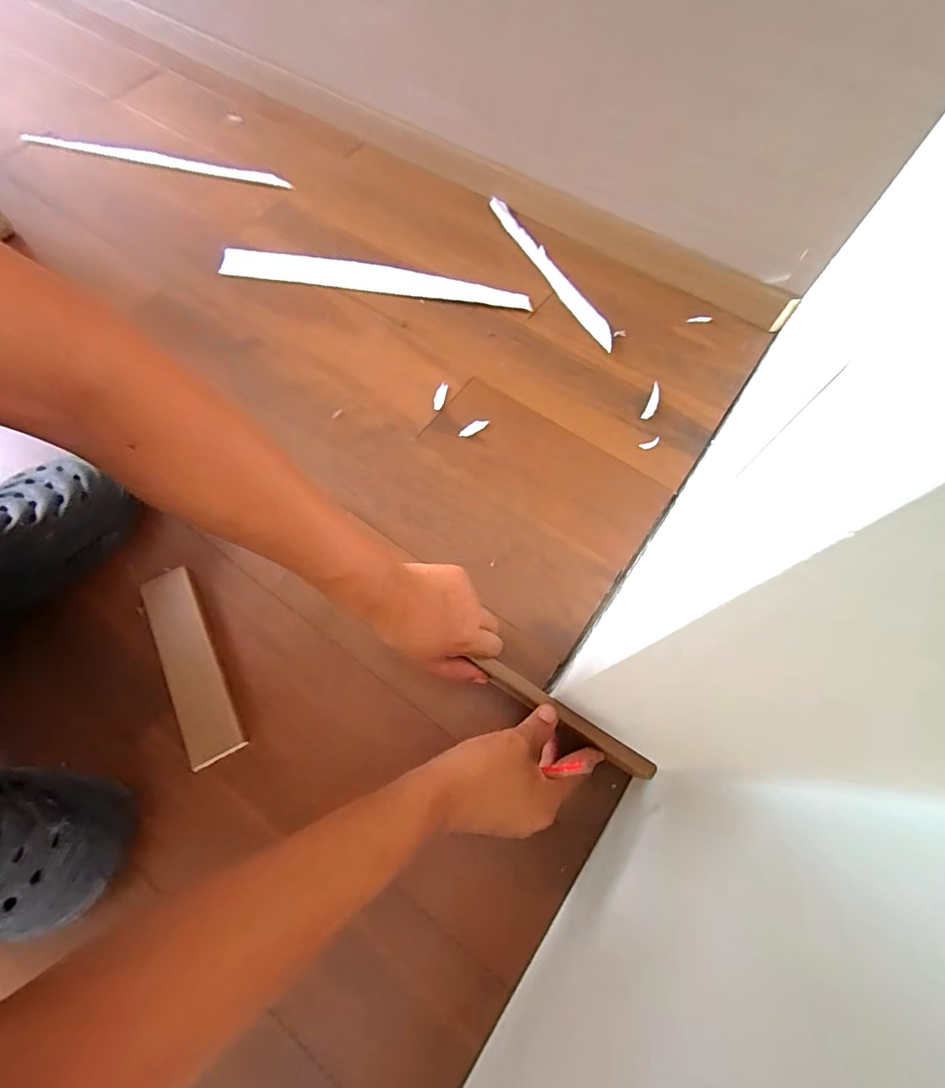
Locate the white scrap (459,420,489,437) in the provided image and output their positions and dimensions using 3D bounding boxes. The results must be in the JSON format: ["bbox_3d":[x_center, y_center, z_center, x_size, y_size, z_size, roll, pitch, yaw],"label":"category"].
[{"bbox_3d":[0.001,-0.145,0.598,0.038,0.005,0.013,-36,72,-14],"label":"white scrap"}]

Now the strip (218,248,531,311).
[{"bbox_3d":[-0.143,-0.386,0.696,0.451,0.007,0.050,9,75,4],"label":"strip"}]

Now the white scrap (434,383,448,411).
[{"bbox_3d":[-0.041,-0.188,0.613,0.014,0.008,0.039,15,68,6],"label":"white scrap"}]

